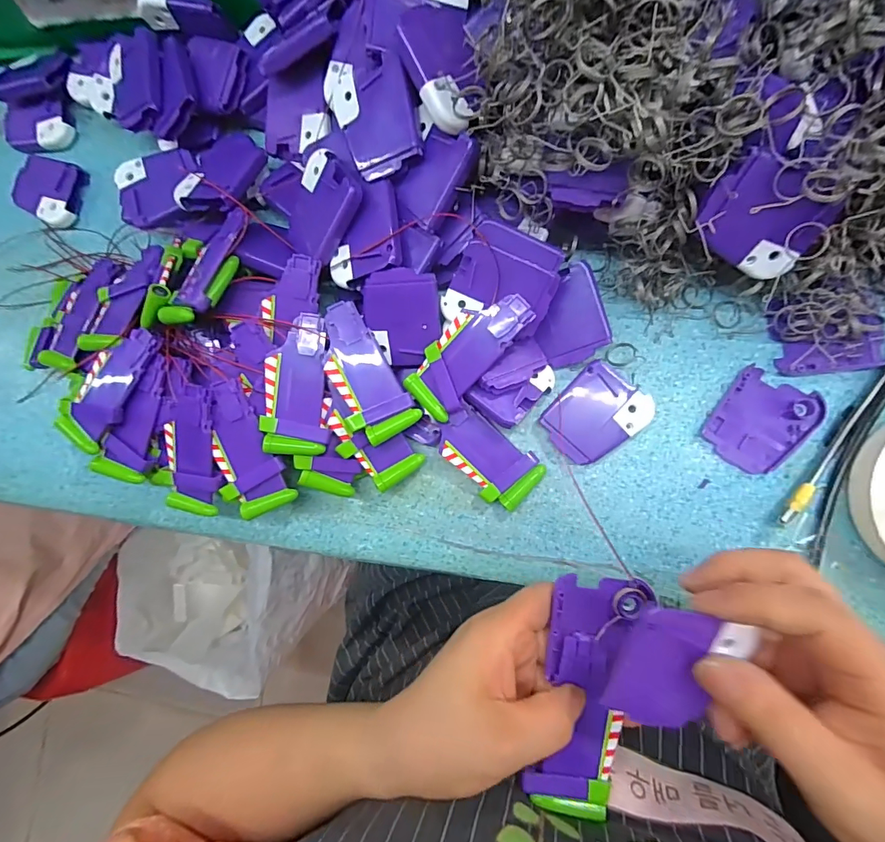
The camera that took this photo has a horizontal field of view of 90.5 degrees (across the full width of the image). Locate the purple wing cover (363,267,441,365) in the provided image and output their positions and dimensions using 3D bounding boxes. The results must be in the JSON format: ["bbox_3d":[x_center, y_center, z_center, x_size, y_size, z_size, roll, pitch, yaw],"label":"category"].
[{"bbox_3d":[-0.025,-0.065,0.283,0.047,0.005,0.060,0,118,4],"label":"purple wing cover"}]

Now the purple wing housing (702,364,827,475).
[{"bbox_3d":[0.199,0.001,0.275,0.051,0.008,0.059,35,93,9],"label":"purple wing housing"}]

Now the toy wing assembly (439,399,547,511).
[{"bbox_3d":[0.031,0.026,0.296,0.071,0.016,0.040,38,94,8],"label":"toy wing assembly"}]

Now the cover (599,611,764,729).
[{"bbox_3d":[0.101,0.109,0.189,0.051,0.004,0.058,16,105,-3],"label":"cover"}]

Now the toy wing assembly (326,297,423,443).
[{"bbox_3d":[-0.054,-0.030,0.284,0.041,0.010,0.088,-30,92,-7],"label":"toy wing assembly"}]

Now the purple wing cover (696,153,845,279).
[{"bbox_3d":[0.167,-0.104,0.231,0.060,0.006,0.044,27,133,-8],"label":"purple wing cover"}]

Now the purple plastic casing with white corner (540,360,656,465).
[{"bbox_3d":[0.101,-0.004,0.289,0.051,0.012,0.064,45,95,8],"label":"purple plastic casing with white corner"}]

